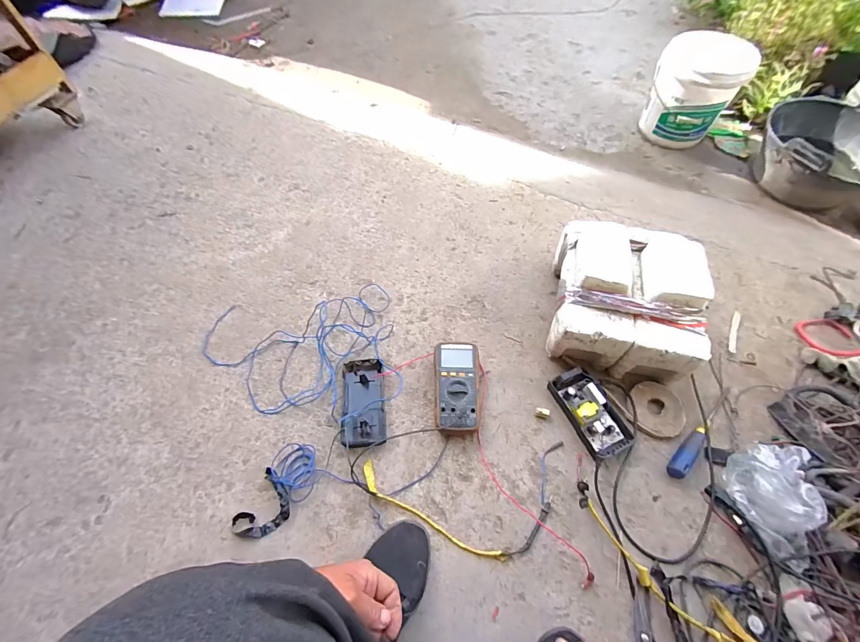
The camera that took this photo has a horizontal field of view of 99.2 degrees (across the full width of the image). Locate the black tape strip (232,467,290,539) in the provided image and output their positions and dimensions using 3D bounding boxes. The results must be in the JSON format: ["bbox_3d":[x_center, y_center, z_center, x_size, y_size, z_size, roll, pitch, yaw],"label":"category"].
[{"bbox_3d":[-0.282,0.322,0.626,0.075,0.032,0.103,30,62,14],"label":"black tape strip"}]

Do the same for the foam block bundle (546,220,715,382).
[{"bbox_3d":[0.411,-0.052,0.799,0.264,0.202,0.304,11,59,3],"label":"foam block bundle"}]

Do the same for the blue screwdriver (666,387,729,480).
[{"bbox_3d":[0.543,0.215,0.721,0.251,0.025,0.029,-37,68,-22],"label":"blue screwdriver"}]

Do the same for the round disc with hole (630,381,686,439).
[{"bbox_3d":[0.471,0.181,0.748,0.099,0.015,0.110,4,59,-1],"label":"round disc with hole"}]

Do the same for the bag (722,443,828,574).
[{"bbox_3d":[0.595,0.317,0.638,0.087,0.098,0.186,6,59,0],"label":"bag"}]

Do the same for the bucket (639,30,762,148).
[{"bbox_3d":[0.856,-0.751,1.222,0.245,0.292,0.245,0,61,0],"label":"bucket"}]

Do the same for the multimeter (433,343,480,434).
[{"bbox_3d":[0.056,0.136,0.753,0.091,0.048,0.181,1,59,-3],"label":"multimeter"}]

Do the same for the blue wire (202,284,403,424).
[{"bbox_3d":[-0.287,0.086,0.779,0.373,0.030,0.285,-10,61,-9],"label":"blue wire"}]

